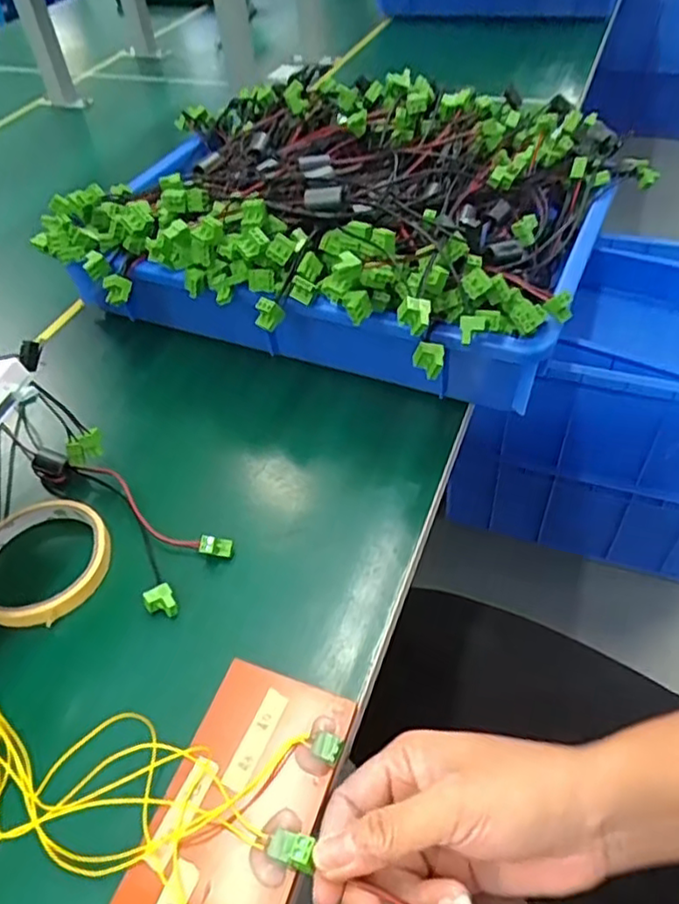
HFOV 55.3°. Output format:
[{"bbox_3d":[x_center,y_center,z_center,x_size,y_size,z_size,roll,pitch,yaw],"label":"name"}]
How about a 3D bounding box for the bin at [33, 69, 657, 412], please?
[{"bbox_3d":[-0.012,-0.187,0.566,0.424,0.165,0.302,19,52,21],"label":"bin"}]

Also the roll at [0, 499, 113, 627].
[{"bbox_3d":[-0.192,0.072,0.419,0.087,0.021,0.088,-3,47,3],"label":"roll"}]

